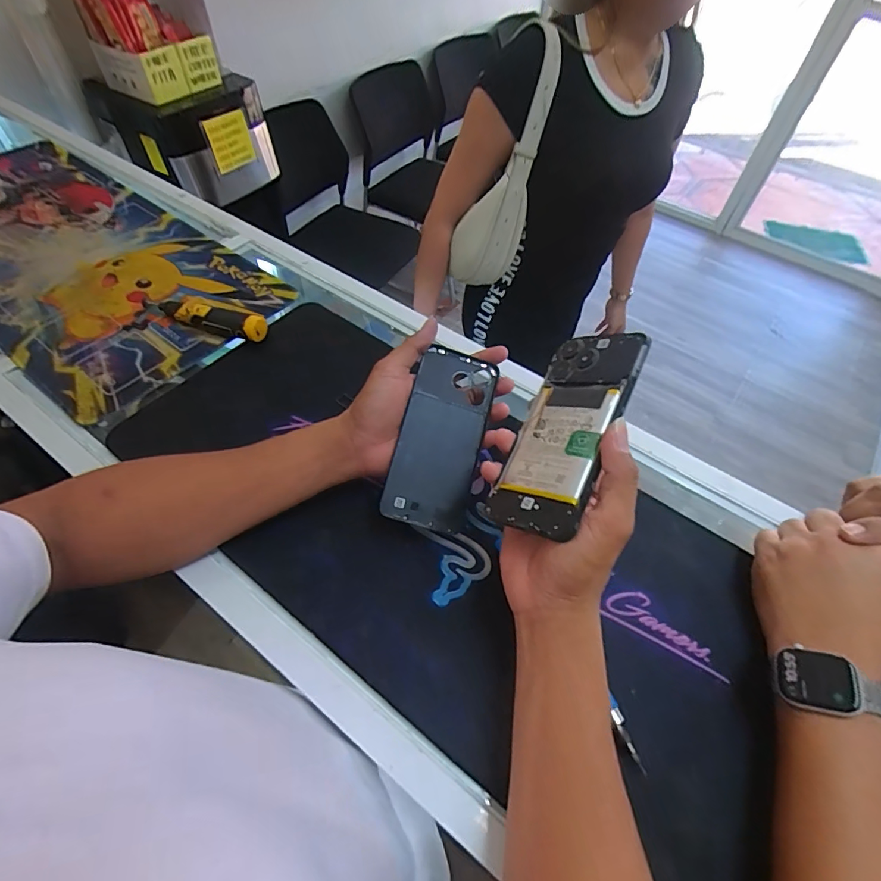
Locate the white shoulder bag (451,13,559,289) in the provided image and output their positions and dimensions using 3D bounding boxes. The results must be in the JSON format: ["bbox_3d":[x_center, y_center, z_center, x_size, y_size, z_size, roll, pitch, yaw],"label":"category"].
[{"bbox_3d":[0.091,-0.433,0.757,0.126,0.362,0.096,12,56,6],"label":"white shoulder bag"}]

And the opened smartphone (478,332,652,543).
[{"bbox_3d":[0.089,-0.010,0.331,0.072,0.007,0.159,13,69,49],"label":"opened smartphone"}]

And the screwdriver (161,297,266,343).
[{"bbox_3d":[-0.268,-0.147,0.541,0.123,0.034,0.033,14,56,7],"label":"screwdriver"}]

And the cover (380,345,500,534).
[{"bbox_3d":[0.001,-0.003,0.425,0.076,0.012,0.162,16,77,-11],"label":"cover"}]

